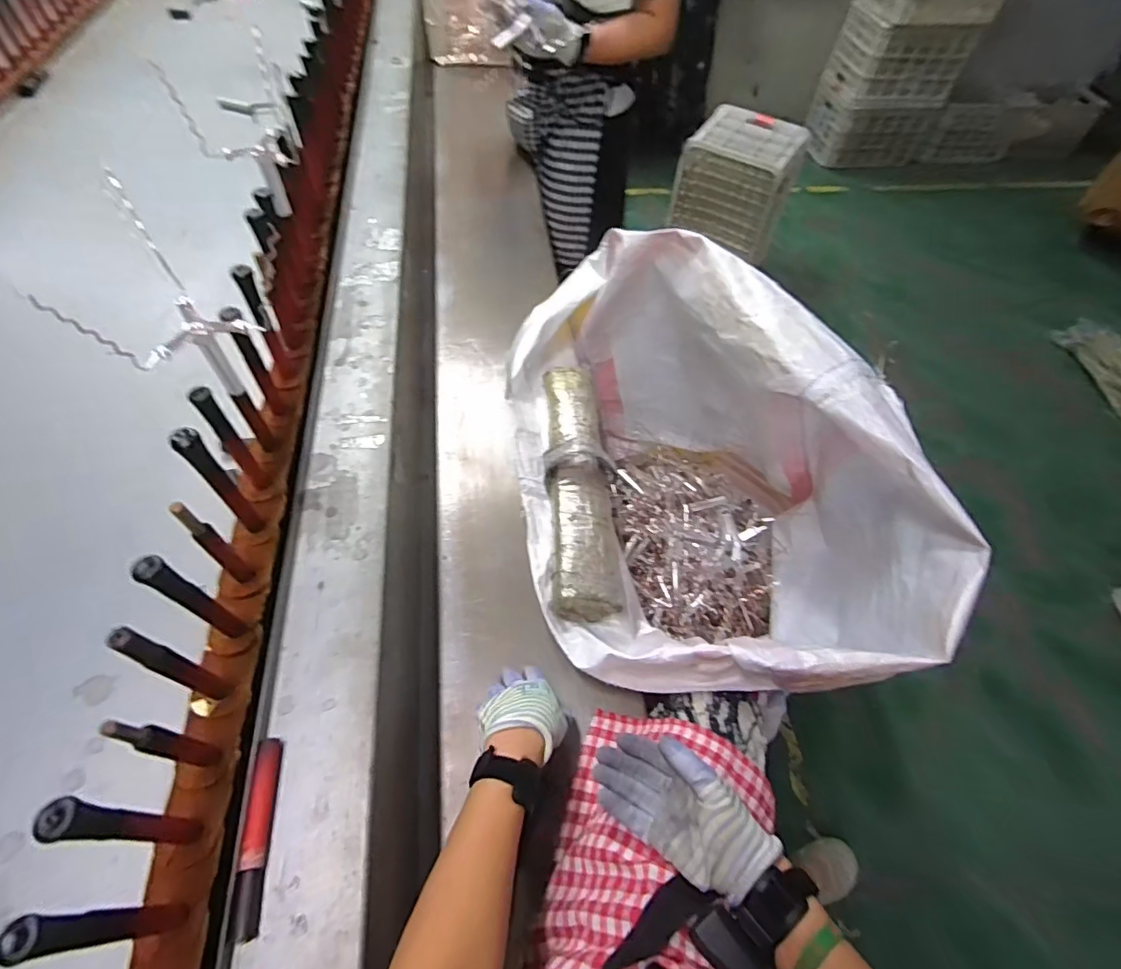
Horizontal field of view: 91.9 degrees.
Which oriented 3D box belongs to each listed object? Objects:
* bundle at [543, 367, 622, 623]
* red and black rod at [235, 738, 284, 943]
[{"bbox_3d":[0.027,-0.013,0.794,0.101,0.074,0.413,-2,59,-6],"label":"bundle"},{"bbox_3d":[-0.234,0.267,0.418,0.016,0.015,0.129,-4,59,-7],"label":"red and black rod"}]

